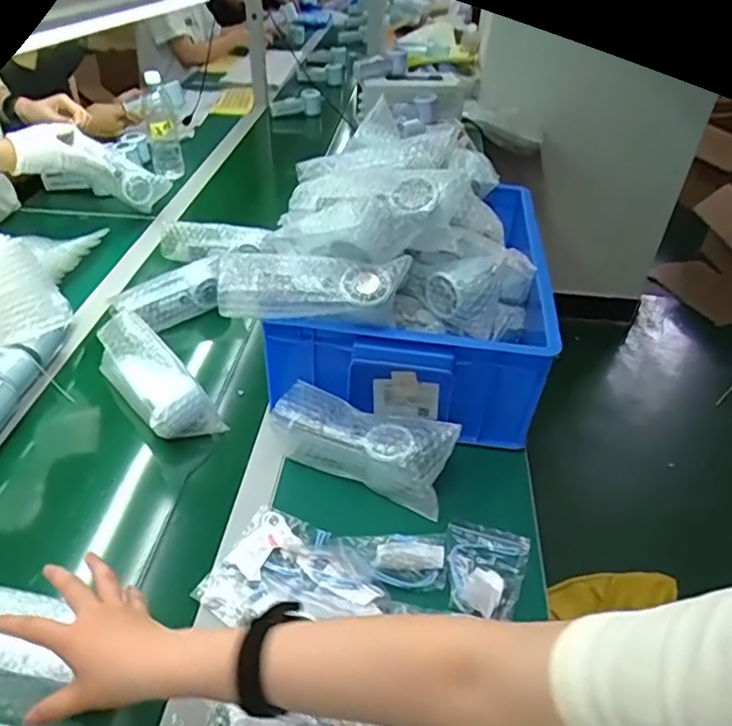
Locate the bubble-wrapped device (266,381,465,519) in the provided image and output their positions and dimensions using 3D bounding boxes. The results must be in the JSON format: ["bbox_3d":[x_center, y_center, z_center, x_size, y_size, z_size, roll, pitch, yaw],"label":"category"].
[{"bbox_3d":[-0.005,0.093,0.711,0.213,0.070,0.076,18,41,17],"label":"bubble-wrapped device"}]

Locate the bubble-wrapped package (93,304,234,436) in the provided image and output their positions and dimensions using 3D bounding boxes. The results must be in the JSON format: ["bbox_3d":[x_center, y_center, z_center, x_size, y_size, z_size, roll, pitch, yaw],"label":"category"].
[{"bbox_3d":[-0.279,0.018,0.786,0.075,0.078,0.207,-26,47,-32],"label":"bubble-wrapped package"}]

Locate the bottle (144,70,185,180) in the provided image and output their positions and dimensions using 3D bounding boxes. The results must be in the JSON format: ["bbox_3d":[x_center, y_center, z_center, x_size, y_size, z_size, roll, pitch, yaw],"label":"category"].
[{"bbox_3d":[-0.446,-0.518,1.322,0.062,0.227,0.076,-11,41,-17],"label":"bottle"}]

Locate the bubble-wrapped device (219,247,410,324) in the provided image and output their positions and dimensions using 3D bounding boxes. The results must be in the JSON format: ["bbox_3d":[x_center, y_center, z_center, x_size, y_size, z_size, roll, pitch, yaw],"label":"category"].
[{"bbox_3d":[-0.058,-0.083,0.666,0.206,0.059,0.062,2,38,-2],"label":"bubble-wrapped device"}]

